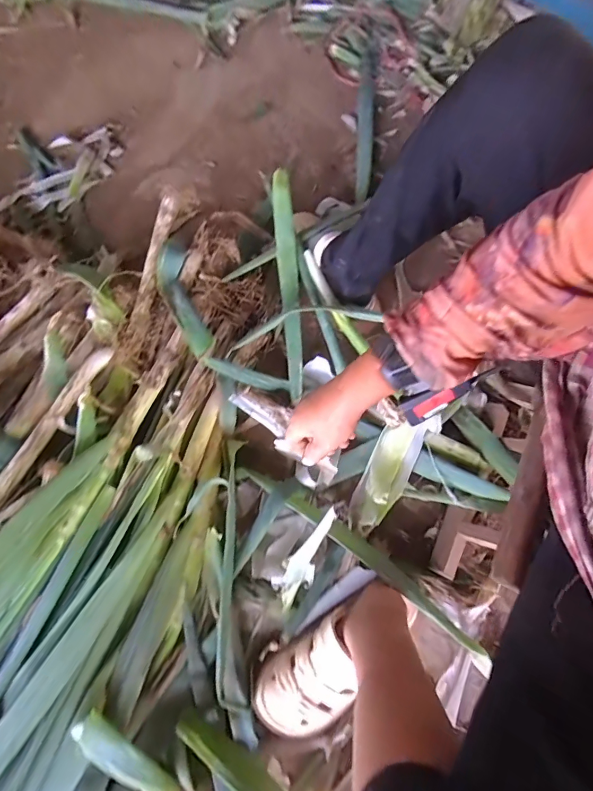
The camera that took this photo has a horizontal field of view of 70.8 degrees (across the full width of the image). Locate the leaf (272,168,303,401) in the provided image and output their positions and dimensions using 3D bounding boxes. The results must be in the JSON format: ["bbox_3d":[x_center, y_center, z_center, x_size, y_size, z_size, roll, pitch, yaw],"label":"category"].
[{"bbox_3d":[-0.013,-0.190,0.710,0.031,0.022,0.386,-5,88,0],"label":"leaf"}]

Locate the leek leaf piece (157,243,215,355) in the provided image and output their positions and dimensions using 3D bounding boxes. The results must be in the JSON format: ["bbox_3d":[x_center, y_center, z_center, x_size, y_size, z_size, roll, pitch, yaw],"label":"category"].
[{"bbox_3d":[-0.177,-0.148,0.641,0.057,0.037,0.198,-18,69,-5],"label":"leek leaf piece"}]

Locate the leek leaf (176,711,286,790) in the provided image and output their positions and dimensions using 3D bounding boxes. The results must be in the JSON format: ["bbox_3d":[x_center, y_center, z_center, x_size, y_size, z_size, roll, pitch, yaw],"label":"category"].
[{"bbox_3d":[-0.054,0.465,0.506,0.212,0.050,0.033,30,73,12],"label":"leek leaf"}]

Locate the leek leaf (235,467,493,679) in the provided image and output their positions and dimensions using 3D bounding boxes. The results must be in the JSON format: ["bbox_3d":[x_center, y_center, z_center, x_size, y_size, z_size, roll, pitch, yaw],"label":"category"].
[{"bbox_3d":[0.093,0.227,0.597,0.435,0.050,0.036,35,74,14],"label":"leek leaf"}]

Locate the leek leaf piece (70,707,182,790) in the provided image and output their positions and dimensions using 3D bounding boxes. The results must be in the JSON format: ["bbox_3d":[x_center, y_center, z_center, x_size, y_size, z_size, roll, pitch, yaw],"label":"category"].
[{"bbox_3d":[-0.197,0.427,0.488,0.034,0.018,0.155,-40,106,-13],"label":"leek leaf piece"}]

